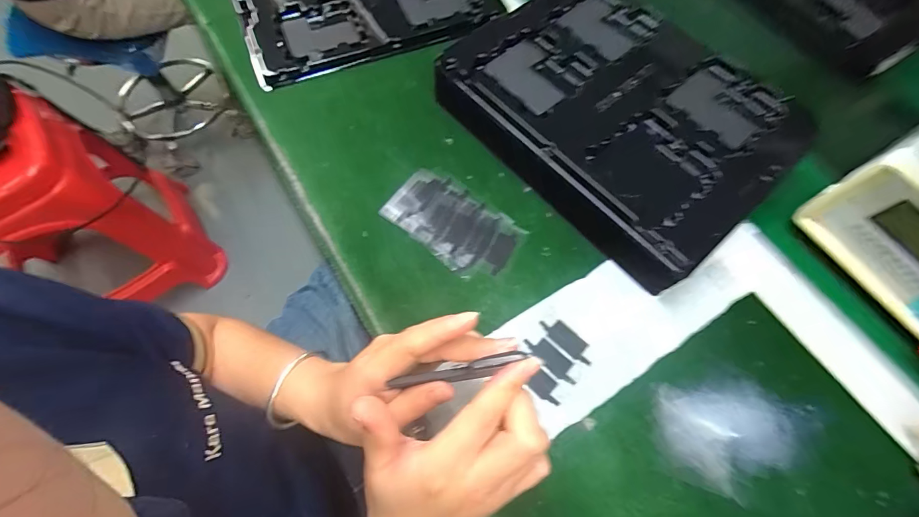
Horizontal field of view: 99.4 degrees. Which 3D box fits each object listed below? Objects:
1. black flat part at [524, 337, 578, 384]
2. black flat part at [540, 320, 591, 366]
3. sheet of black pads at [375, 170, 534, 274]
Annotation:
[{"bbox_3d":[0.076,0.082,0.319,0.049,0.004,0.018,43,73,15],"label":"black flat part"},{"bbox_3d":[0.091,0.067,0.325,0.048,0.004,0.017,43,73,15],"label":"black flat part"},{"bbox_3d":[-0.006,-0.032,0.362,0.124,0.009,0.067,36,71,13],"label":"sheet of black pads"}]

